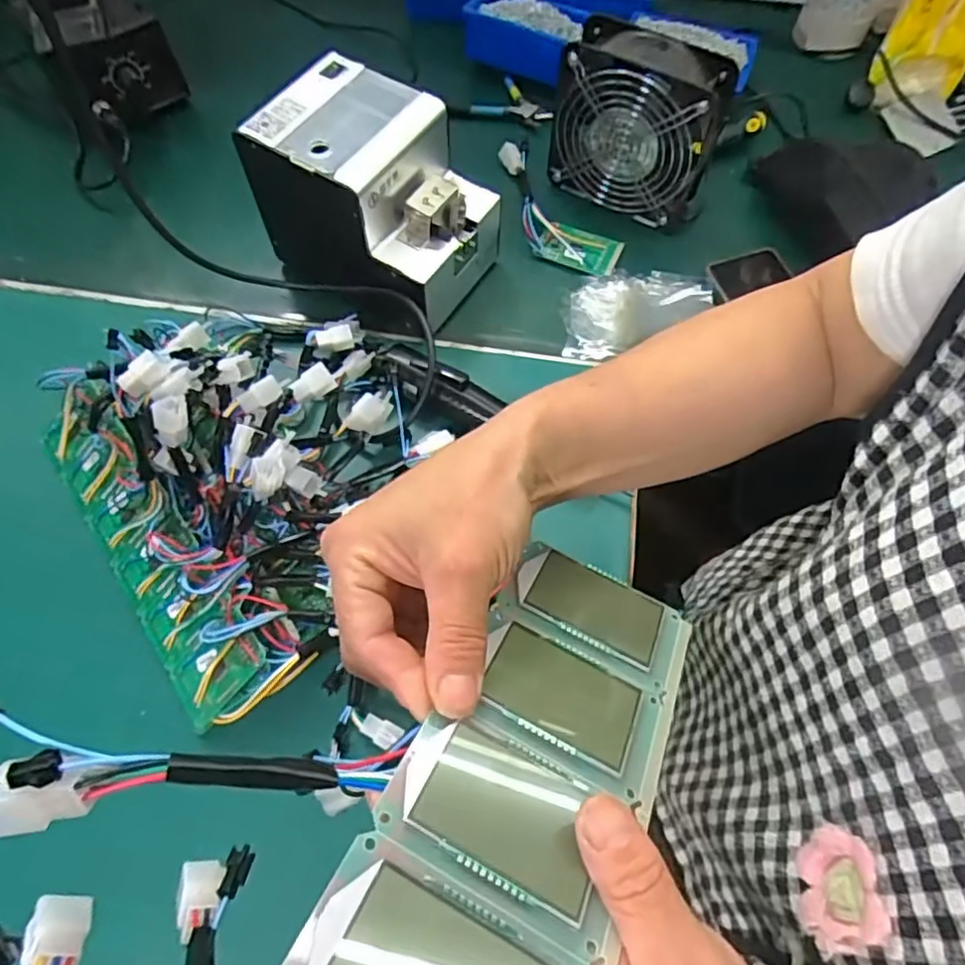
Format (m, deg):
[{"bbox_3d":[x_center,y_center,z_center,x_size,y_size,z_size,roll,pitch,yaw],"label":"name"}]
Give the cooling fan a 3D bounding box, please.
[{"bbox_3d":[0.146,-0.336,0.593,0.150,0.147,0.061,29,69,12],"label":"cooling fan"}]

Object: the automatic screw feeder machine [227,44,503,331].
[{"bbox_3d":[-0.093,-0.242,0.554,0.185,0.145,0.137,29,69,12],"label":"automatic screw feeder machine"}]

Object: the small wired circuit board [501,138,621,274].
[{"bbox_3d":[0.065,-0.284,0.644,0.076,0.015,0.197,-26,69,-12],"label":"small wired circuit board"}]

